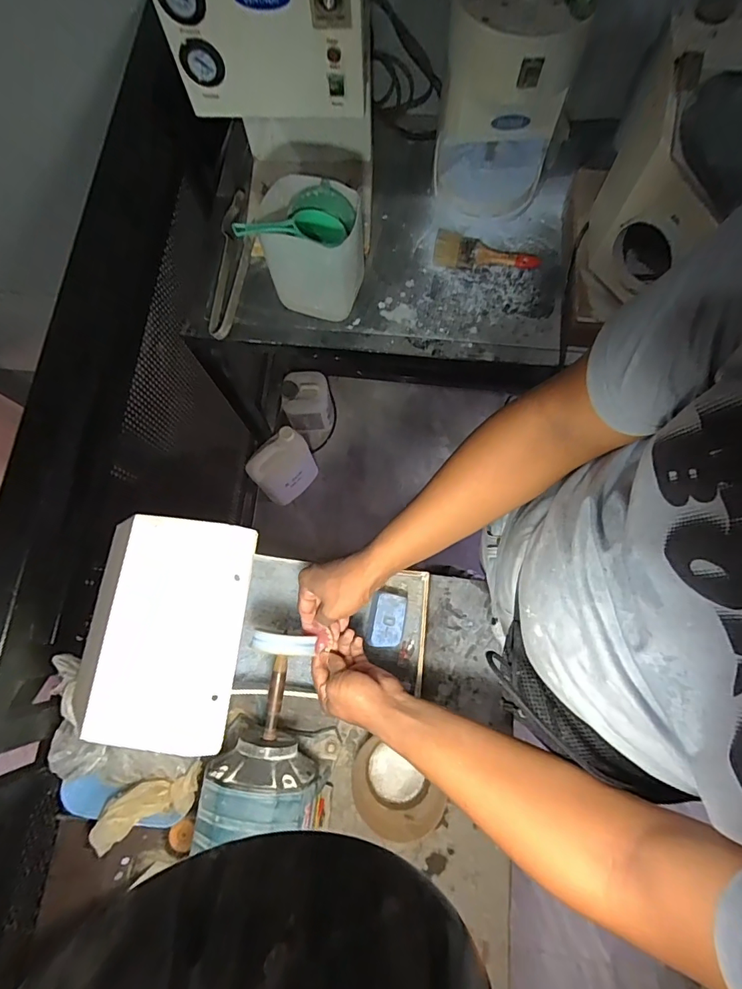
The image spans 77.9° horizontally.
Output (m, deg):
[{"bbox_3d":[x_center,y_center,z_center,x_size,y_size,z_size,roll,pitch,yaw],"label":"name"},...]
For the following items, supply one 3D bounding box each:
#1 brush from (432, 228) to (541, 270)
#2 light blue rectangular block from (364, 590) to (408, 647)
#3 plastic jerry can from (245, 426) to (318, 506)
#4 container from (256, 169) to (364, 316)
[{"bbox_3d":[0.223,-0.465,0.887,0.200,0.030,0.075,13,75,5],"label":"brush"},{"bbox_3d":[0.023,0.187,0.684,0.054,0.048,0.075,12,75,5],"label":"light blue rectangular block"},{"bbox_3d":[-0.254,-0.070,1.394,0.104,0.303,0.182,37,78,10],"label":"plastic jerry can"},{"bbox_3d":[-0.103,-0.418,0.798,0.171,0.174,0.123,8,75,3],"label":"container"}]

